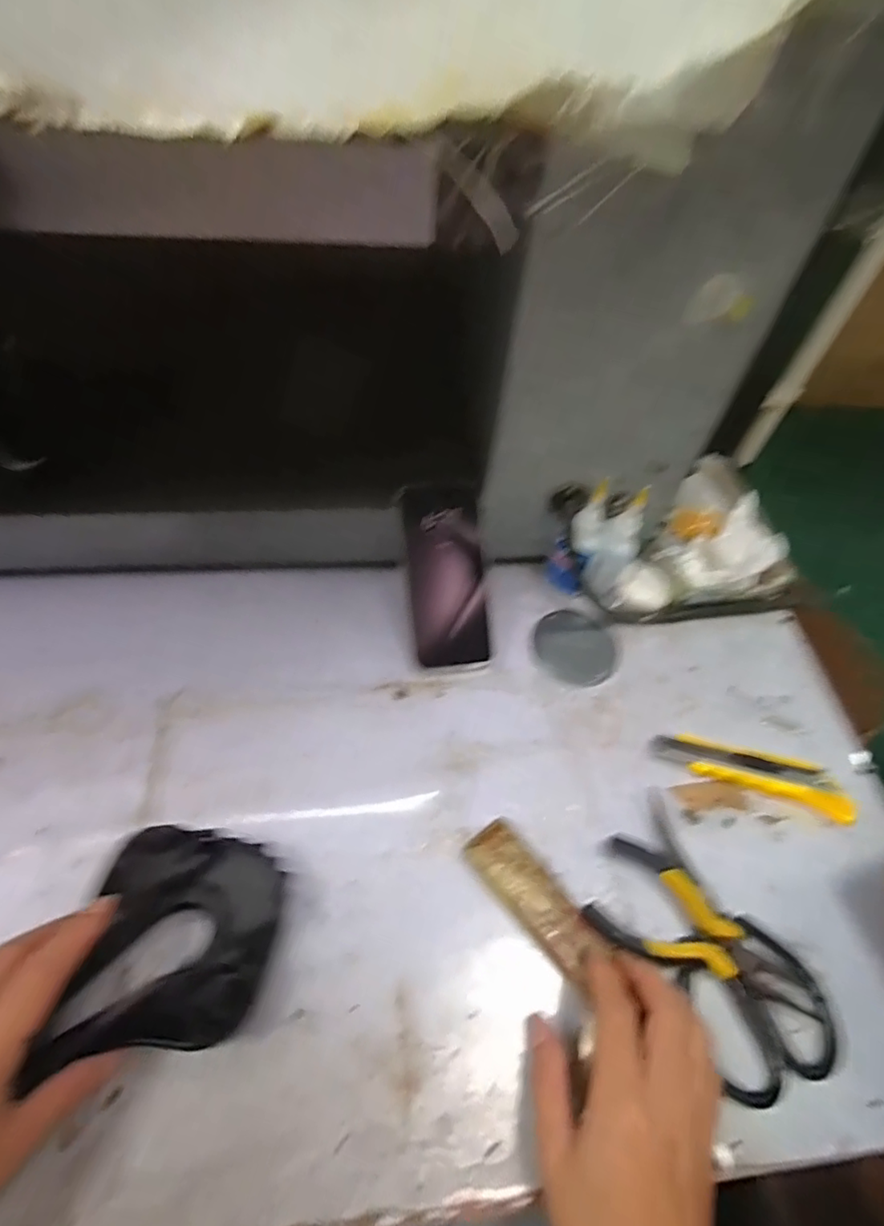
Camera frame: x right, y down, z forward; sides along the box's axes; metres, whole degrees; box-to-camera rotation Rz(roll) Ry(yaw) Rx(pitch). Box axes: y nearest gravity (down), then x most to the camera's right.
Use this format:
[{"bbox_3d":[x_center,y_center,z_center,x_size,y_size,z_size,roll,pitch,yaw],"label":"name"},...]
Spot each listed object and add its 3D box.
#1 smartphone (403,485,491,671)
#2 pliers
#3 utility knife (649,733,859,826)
[{"bbox_3d":[0.006,-0.029,0.516,0.067,0.011,0.164,-9,99,-11],"label":"smartphone"},{"bbox_3d":[0.185,0.219,0.397,0.161,0.026,0.071,23,57,10],"label":"pliers"},{"bbox_3d":[0.256,0.128,0.477,0.158,0.011,0.040,19,56,7],"label":"utility knife"}]

